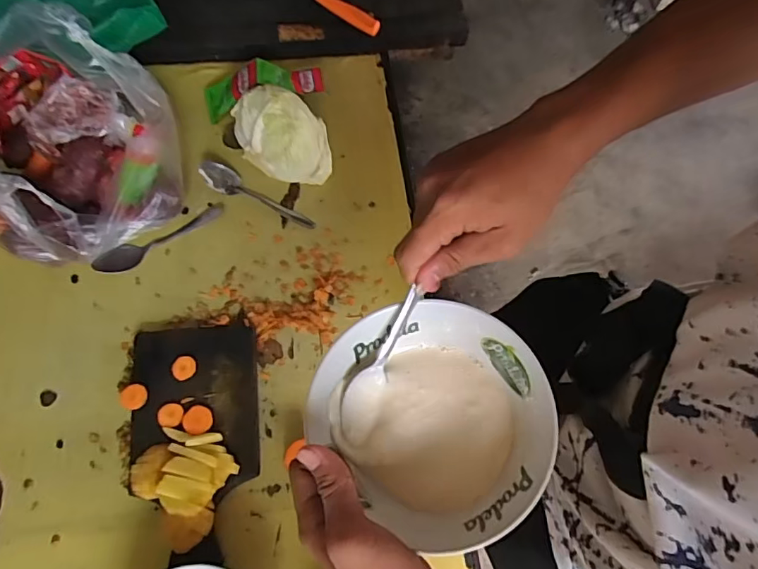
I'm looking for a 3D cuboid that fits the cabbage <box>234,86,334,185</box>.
[{"bbox_3d":[-0.126,-0.196,0.665,0.113,0.085,0.112,-15,70,-10],"label":"cabbage"}]

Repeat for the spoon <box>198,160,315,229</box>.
[{"bbox_3d":[-0.164,-0.118,0.676,0.166,0.023,0.034,30,69,8],"label":"spoon"}]

